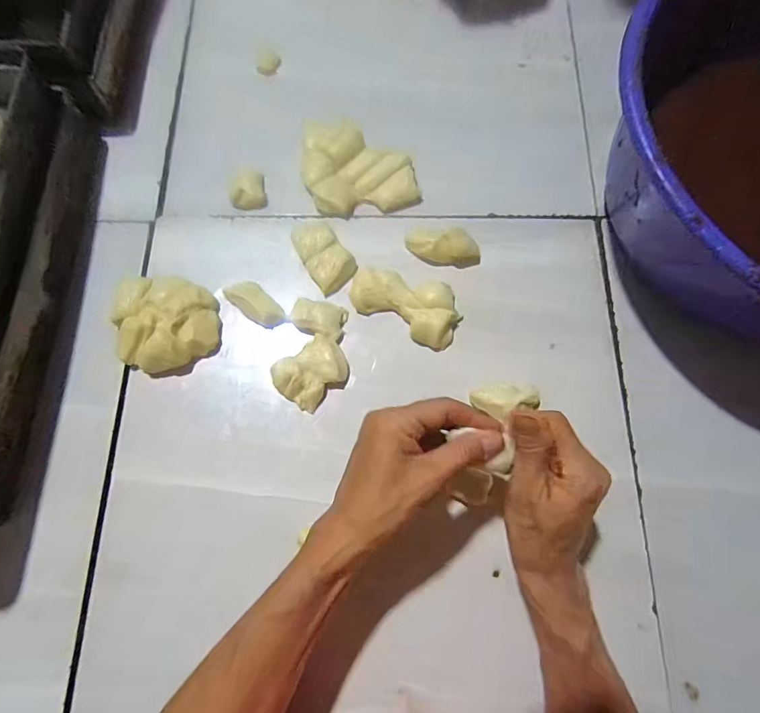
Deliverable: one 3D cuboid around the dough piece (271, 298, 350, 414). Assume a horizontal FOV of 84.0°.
[{"bbox_3d":[-0.065,-0.003,0.421,0.069,0.022,0.107,13,76,3],"label":"dough piece"}]

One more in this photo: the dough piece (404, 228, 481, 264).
[{"bbox_3d":[0.068,-0.121,0.456,0.077,0.026,0.044,10,76,2],"label":"dough piece"}]

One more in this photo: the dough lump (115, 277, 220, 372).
[{"bbox_3d":[-0.217,-0.035,0.429,0.099,0.037,0.098,0,76,-1],"label":"dough lump"}]

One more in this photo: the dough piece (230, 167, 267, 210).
[{"bbox_3d":[-0.149,-0.189,0.477,0.035,0.022,0.041,-11,76,-4],"label":"dough piece"}]

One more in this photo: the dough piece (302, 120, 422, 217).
[{"bbox_3d":[-0.023,-0.215,0.478,0.122,0.029,0.101,-4,76,-2],"label":"dough piece"}]

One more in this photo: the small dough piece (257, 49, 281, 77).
[{"bbox_3d":[-0.139,-0.367,0.528,0.019,0.017,0.030,21,76,4],"label":"small dough piece"}]

